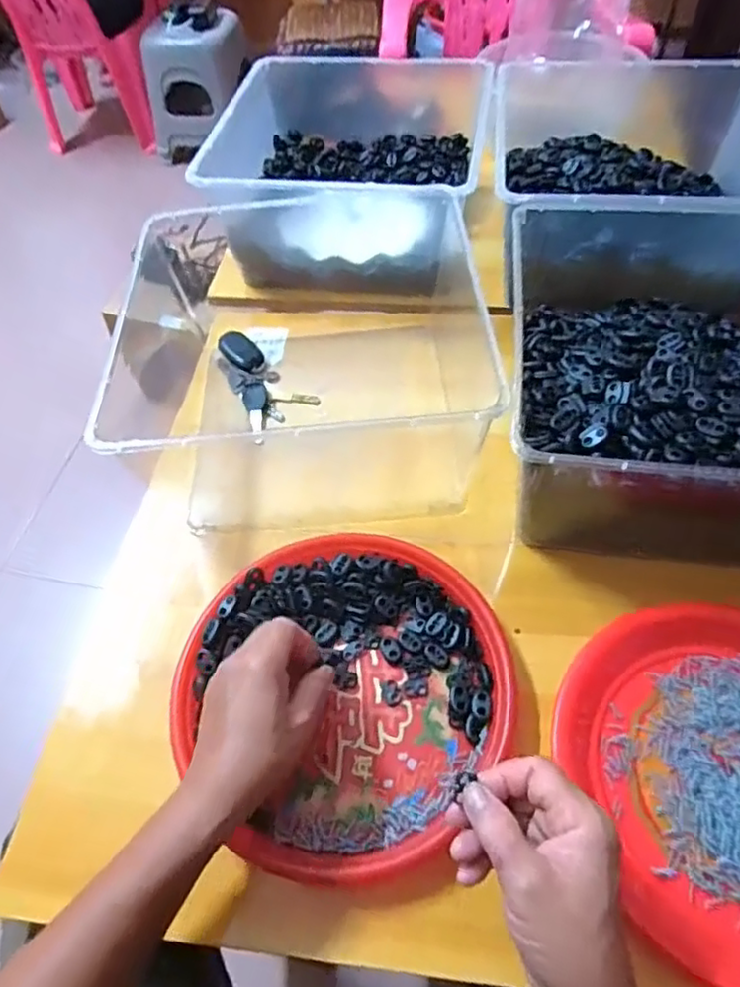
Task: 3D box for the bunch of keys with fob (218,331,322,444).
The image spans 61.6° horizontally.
[{"bbox_3d":[-0.127,-0.116,0.651,0.078,0.014,0.149,-37,60,-20],"label":"bunch of keys with fob"}]

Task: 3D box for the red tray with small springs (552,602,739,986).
[{"bbox_3d":[0.245,0.181,0.398,0.209,0.034,0.225,-16,55,-7],"label":"red tray with small springs"}]

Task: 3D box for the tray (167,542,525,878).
[{"bbox_3d":[-0.016,0.137,0.448,0.221,0.029,0.231,-32,59,-17],"label":"tray"}]

